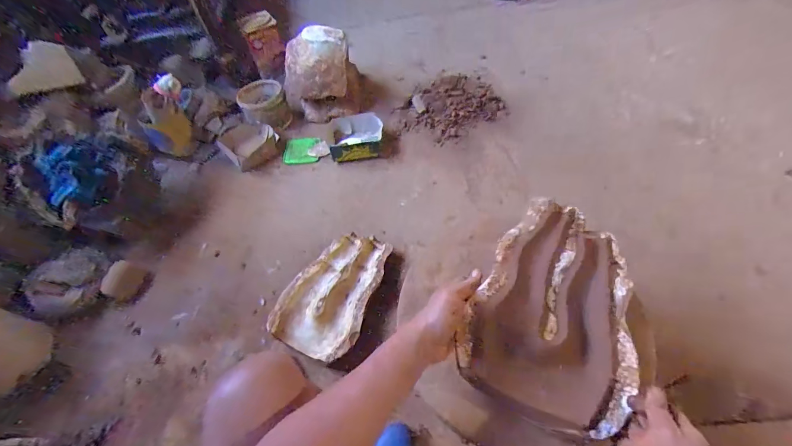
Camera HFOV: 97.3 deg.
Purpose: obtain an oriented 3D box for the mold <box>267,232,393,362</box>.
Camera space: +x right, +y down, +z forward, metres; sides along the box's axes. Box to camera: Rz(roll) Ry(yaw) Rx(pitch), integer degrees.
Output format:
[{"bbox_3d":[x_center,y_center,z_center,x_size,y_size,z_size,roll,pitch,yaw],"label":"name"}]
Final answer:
[{"bbox_3d":[-0.148,0.177,0.906,0.224,0.076,0.347,17,60,24],"label":"mold"}]

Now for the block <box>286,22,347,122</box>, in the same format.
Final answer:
[{"bbox_3d":[-0.286,-0.561,1.308,0.255,0.226,0.291,-15,52,3],"label":"block"}]

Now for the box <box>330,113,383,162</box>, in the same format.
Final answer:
[{"bbox_3d":[-0.142,-0.314,1.265,0.186,0.048,0.204,-10,53,7],"label":"box"}]

